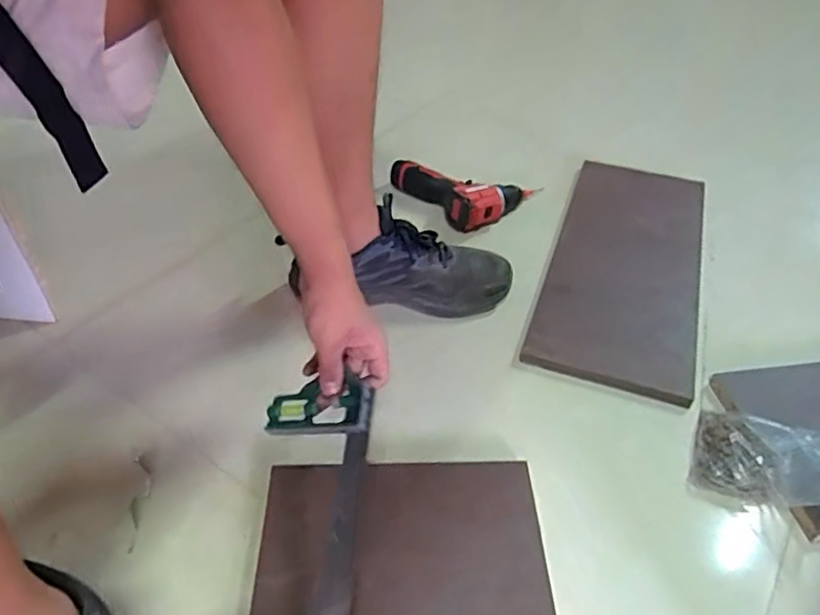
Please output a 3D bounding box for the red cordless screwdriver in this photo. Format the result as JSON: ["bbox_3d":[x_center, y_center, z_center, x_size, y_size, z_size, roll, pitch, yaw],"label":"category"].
[{"bbox_3d":[0.076,-0.191,1.007,0.133,0.078,0.192,-35,55,-30],"label":"red cordless screwdriver"}]

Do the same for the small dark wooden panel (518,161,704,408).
[{"bbox_3d":[0.308,-0.072,0.897,0.199,0.019,0.481,15,46,14],"label":"small dark wooden panel"}]

